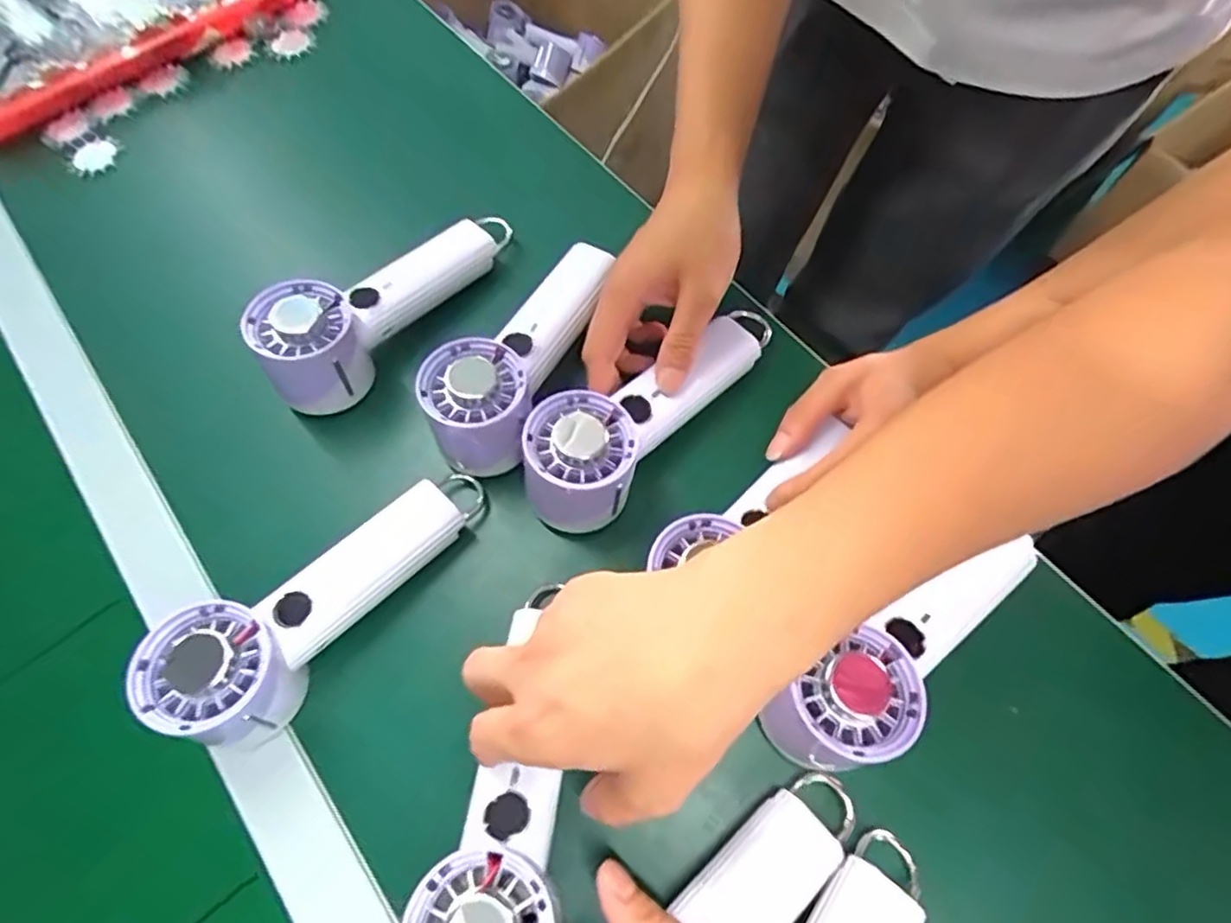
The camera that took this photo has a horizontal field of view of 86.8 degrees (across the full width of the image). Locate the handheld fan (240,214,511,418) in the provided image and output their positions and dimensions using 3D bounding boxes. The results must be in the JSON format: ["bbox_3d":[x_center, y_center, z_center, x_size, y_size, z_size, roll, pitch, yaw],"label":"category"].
[{"bbox_3d":[-0.158,-0.124,0.448,0.064,0.058,0.204,33,72,15],"label":"handheld fan"}]

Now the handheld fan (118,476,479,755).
[{"bbox_3d":[-0.161,0.077,0.377,0.072,0.059,0.201,39,59,17],"label":"handheld fan"}]

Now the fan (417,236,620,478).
[{"bbox_3d":[-0.056,-0.074,0.428,0.059,0.072,0.168,27,70,13],"label":"fan"}]

